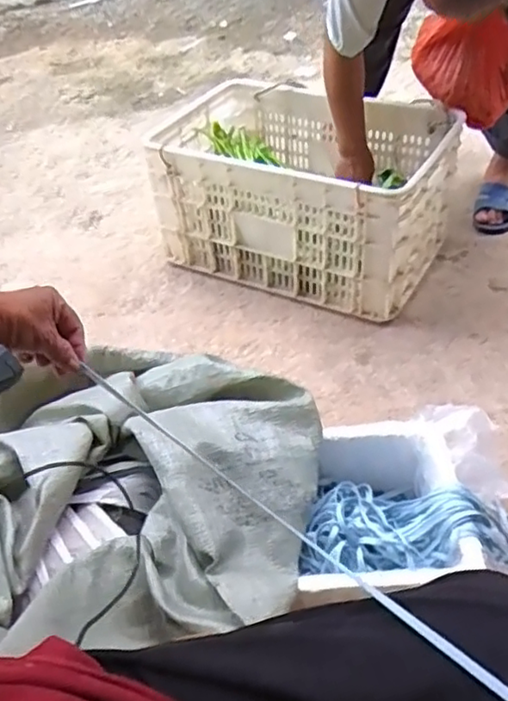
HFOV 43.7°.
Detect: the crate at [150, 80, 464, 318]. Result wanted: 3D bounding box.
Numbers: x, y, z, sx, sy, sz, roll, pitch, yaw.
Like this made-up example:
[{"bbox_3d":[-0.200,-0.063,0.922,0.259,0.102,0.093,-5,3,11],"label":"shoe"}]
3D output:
[{"bbox_3d":[0.100,-0.375,1.466,0.653,0.316,0.422,17,52,19],"label":"crate"}]

